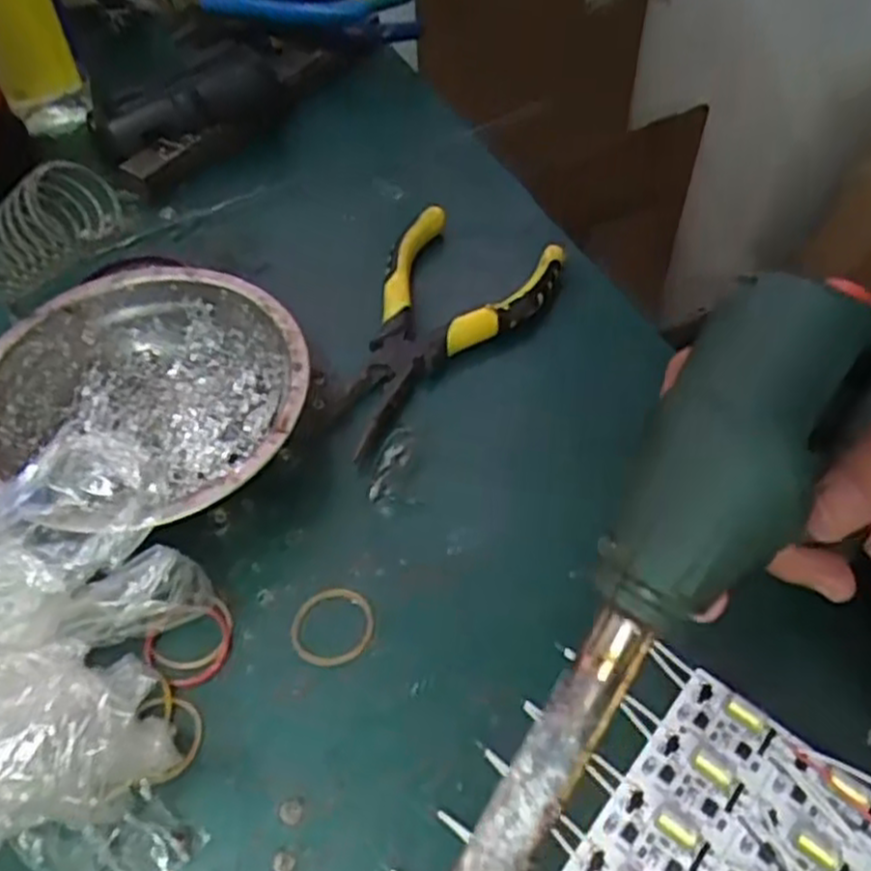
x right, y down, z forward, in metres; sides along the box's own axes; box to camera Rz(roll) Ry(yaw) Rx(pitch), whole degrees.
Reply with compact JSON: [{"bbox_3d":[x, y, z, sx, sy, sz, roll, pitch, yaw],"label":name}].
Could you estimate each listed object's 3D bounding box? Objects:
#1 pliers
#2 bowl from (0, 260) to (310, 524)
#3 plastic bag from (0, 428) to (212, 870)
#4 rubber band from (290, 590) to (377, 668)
[{"bbox_3d":[-0.004,-0.051,0.351,0.074,0.022,0.132,29,59,19],"label":"pliers"},{"bbox_3d":[-0.113,-0.013,0.311,0.125,0.042,0.115,9,54,5],"label":"bowl"},{"bbox_3d":[-0.121,0.070,0.238,0.096,0.065,0.127,-17,56,-13],"label":"plastic bag"},{"bbox_3d":[-0.037,0.069,0.278,0.029,0.004,0.029,0,54,-1],"label":"rubber band"}]

